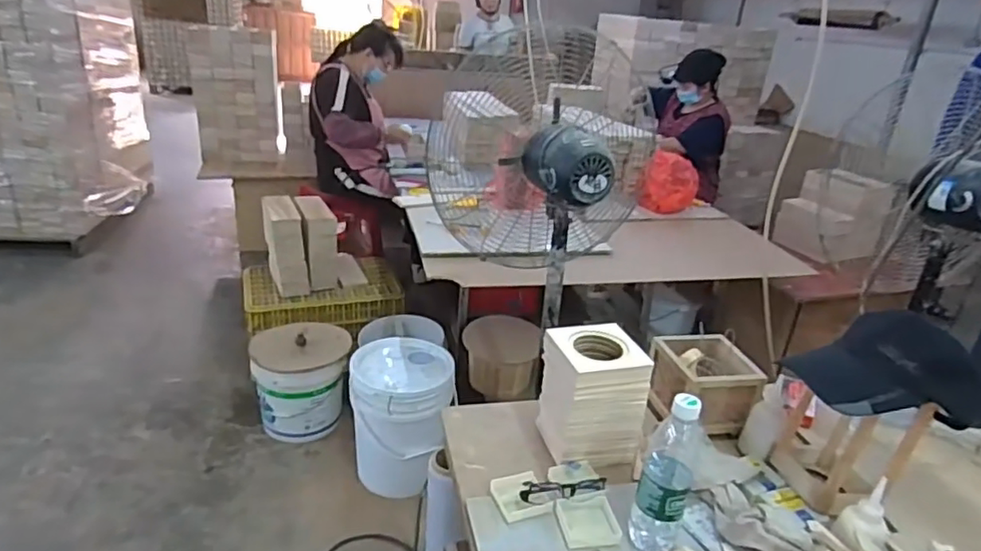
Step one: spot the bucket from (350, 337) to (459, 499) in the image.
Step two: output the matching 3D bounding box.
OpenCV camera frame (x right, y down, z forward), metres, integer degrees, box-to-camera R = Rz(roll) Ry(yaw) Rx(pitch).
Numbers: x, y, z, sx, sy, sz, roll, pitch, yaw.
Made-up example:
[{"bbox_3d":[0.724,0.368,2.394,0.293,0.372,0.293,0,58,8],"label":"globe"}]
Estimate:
[{"bbox_3d":[-0.268,0.437,1.837,0.292,0.378,0.305,4,23,-2],"label":"bucket"}]

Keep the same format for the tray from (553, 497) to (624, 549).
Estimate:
[{"bbox_3d":[0.136,0.344,0.840,0.081,0.016,0.069,1,24,-9],"label":"tray"}]

